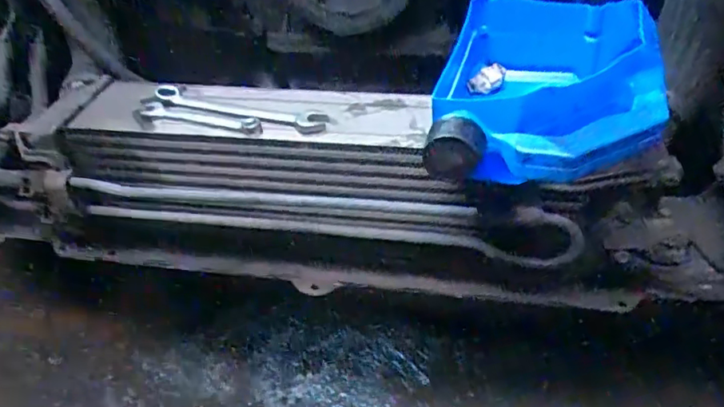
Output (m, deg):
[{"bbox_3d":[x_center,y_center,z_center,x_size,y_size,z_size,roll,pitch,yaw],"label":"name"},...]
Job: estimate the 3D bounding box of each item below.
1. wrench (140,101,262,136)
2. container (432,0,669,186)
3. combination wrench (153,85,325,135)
[{"bbox_3d":[-0.148,-0.080,0.521,0.121,0.008,0.017,10,43,14],"label":"wrench"},{"bbox_3d":[0.146,-0.087,0.453,0.163,0.077,0.204,6,43,10],"label":"container"},{"bbox_3d":[-0.119,-0.090,0.530,0.180,0.007,0.031,13,44,17],"label":"combination wrench"}]

